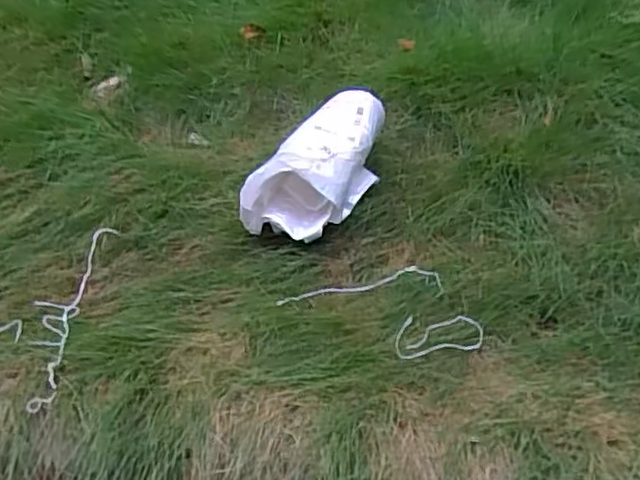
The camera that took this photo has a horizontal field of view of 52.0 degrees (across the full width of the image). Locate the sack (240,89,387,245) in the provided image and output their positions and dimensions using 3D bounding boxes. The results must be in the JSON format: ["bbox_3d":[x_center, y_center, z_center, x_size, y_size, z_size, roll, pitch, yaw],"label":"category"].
[{"bbox_3d":[0.008,-0.125,1.021,0.142,0.126,0.291,16,50,16],"label":"sack"}]

